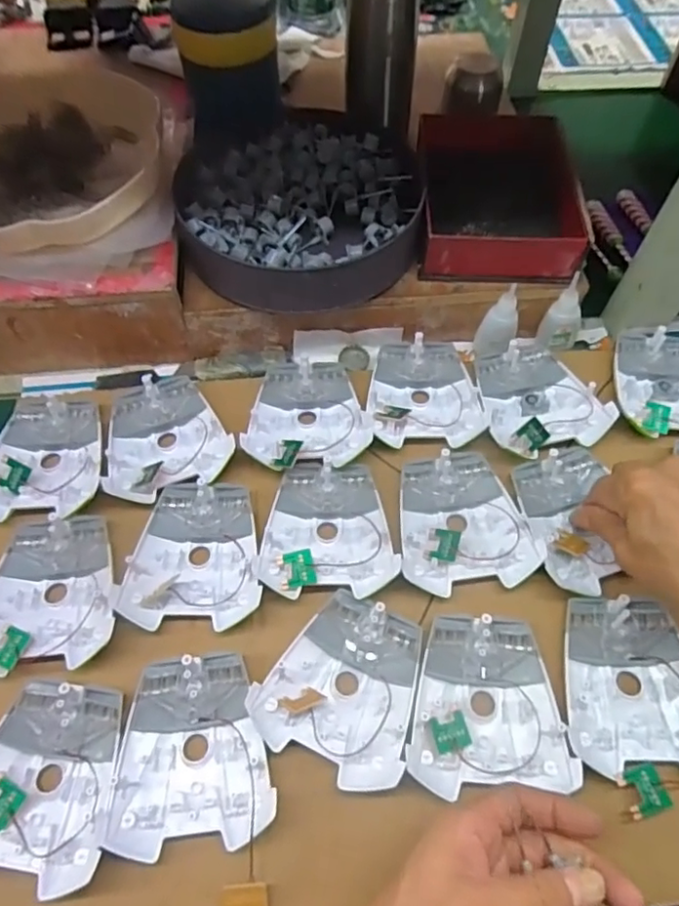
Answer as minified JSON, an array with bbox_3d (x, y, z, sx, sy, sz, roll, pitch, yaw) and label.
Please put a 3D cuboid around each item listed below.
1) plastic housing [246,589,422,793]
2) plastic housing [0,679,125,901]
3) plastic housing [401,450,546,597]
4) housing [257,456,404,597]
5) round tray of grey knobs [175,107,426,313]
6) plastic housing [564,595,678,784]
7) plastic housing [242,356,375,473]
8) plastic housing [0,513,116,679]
[{"bbox_3d":[-0.001,0.149,0.384,0.097,0.022,0.109,11,63,8],"label":"plastic housing"},{"bbox_3d":[-0.181,0.198,0.359,0.095,0.024,0.108,8,62,7],"label":"plastic housing"},{"bbox_3d":[0.092,0.050,0.447,0.095,0.021,0.107,-8,62,-2],"label":"plastic housing"},{"bbox_3d":[-0.008,0.054,0.439,0.094,0.019,0.105,-2,62,2],"label":"housing"},{"bbox_3d":[-0.034,-0.223,0.526,0.210,0.043,0.228,0,61,-1],"label":"round tray of grey knobs"},{"bbox_3d":[0.195,0.150,0.386,0.096,0.019,0.108,0,62,2],"label":"plastic housing"},{"bbox_3d":[-0.022,-0.035,0.485,0.098,0.024,0.111,6,62,6],"label":"plastic housing"},{"bbox_3d":[-0.203,0.095,0.411,0.092,0.018,0.111,4,62,5],"label":"plastic housing"}]

